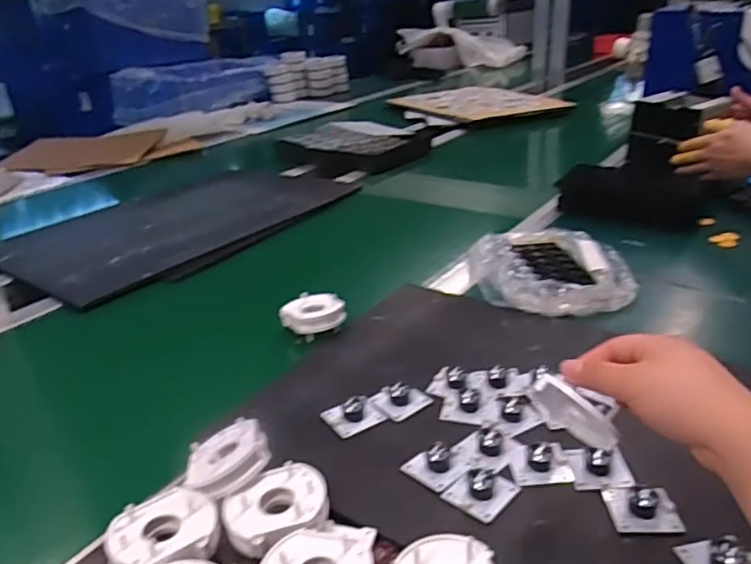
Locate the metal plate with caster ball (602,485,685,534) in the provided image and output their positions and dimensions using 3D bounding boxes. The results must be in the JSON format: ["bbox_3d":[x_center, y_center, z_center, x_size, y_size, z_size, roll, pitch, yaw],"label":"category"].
[{"bbox_3d":[0.192,0.156,0.443,0.047,0.021,0.038,-1,26,5],"label":"metal plate with caster ball"}]

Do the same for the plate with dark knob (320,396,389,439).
[{"bbox_3d":[-0.020,0.117,0.558,0.048,0.013,0.038,-18,29,-27],"label":"plate with dark knob"}]

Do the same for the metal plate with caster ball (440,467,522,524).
[{"bbox_3d":[0.080,0.153,0.464,0.041,0.018,0.042,20,35,40],"label":"metal plate with caster ball"}]

